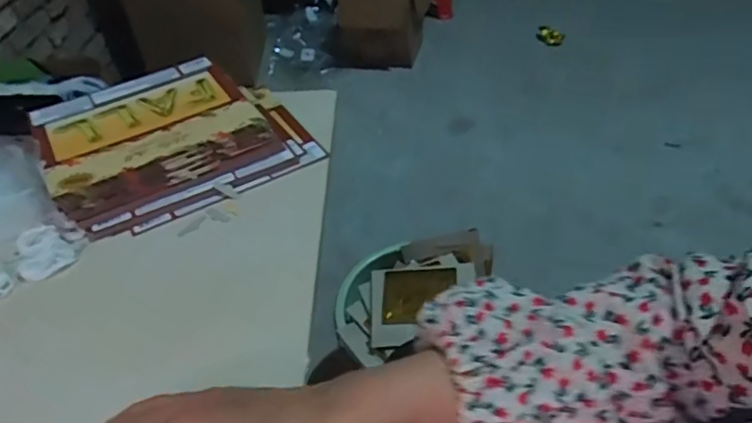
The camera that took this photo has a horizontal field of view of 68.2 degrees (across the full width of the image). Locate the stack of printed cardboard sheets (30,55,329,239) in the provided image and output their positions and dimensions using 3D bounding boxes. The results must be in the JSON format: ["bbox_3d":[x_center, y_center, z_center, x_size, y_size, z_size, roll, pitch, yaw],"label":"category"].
[{"bbox_3d":[-0.196,-0.076,0.550,0.225,0.047,0.194,-24,46,-19],"label":"stack of printed cardboard sheets"}]

